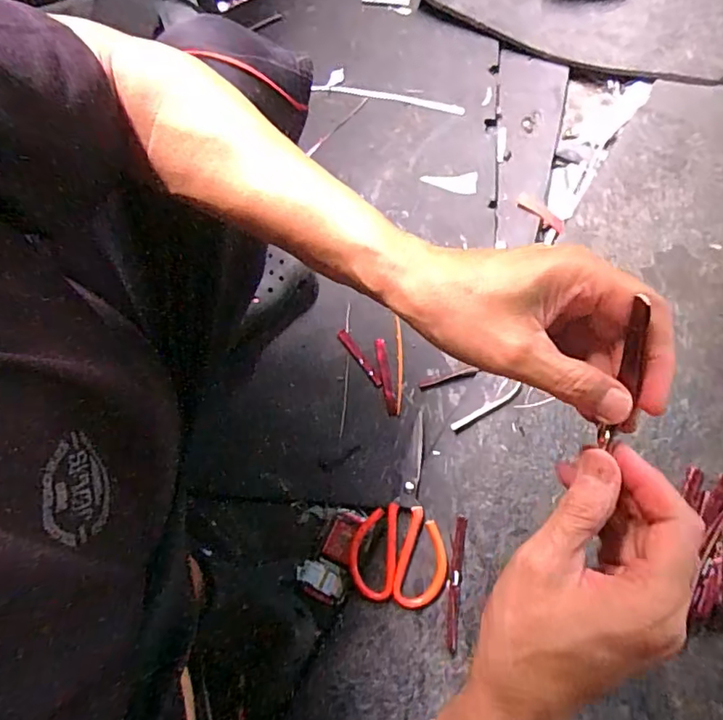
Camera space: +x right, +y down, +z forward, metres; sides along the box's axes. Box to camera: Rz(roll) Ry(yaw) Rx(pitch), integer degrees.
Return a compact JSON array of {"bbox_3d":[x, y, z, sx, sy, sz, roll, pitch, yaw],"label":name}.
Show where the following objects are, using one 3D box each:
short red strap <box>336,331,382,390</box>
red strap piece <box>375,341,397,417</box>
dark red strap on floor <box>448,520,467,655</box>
[{"bbox_3d":[-0.001,-0.002,0.705,0.015,0.004,0.090,-38,84,-4],"label":"short red strap"},{"bbox_3d":[0.033,0.023,0.699,0.015,0.004,0.103,-12,81,2],"label":"red strap piece"},{"bbox_3d":[0.112,0.264,0.626,0.014,0.009,0.151,6,82,5],"label":"dark red strap on floor"}]

